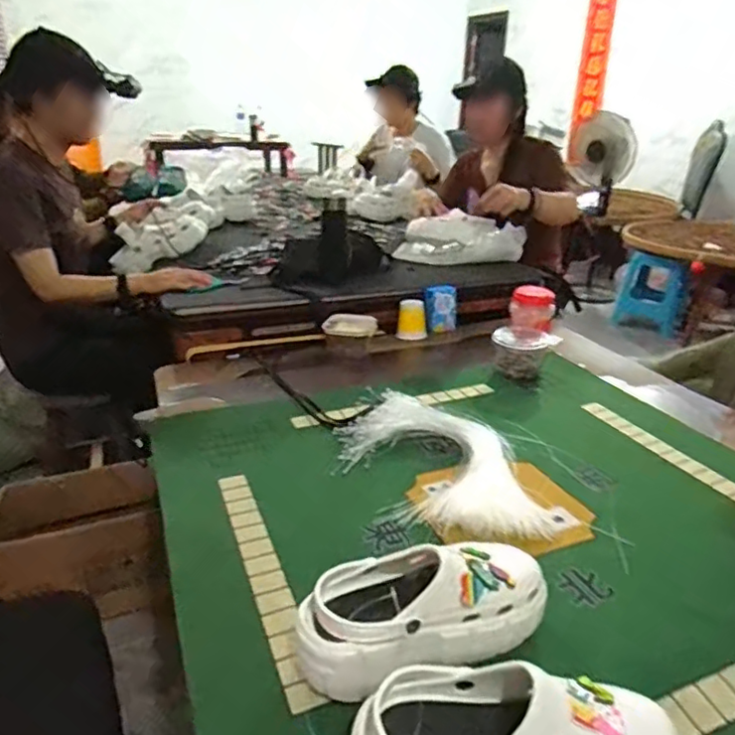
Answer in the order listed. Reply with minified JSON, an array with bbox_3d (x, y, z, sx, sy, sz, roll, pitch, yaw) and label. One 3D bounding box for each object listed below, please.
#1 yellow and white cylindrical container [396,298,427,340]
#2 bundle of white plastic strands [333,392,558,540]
[{"bbox_3d":[0.109,-0.118,1.456,0.070,0.084,0.070,4,25,4],"label":"yellow and white cylindrical container"},{"bbox_3d":[0.096,0.144,0.912,0.239,0.041,0.363,-5,26,-14],"label":"bundle of white plastic strands"}]

